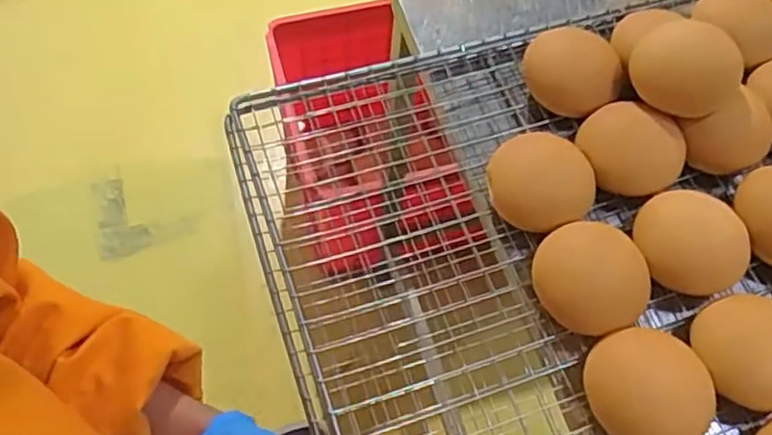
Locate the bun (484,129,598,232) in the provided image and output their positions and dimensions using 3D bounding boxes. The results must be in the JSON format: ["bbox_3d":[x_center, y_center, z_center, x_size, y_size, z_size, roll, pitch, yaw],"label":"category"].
[{"bbox_3d":[0.145,-0.029,0.644,0.089,0.054,0.092,1,63,-1],"label":"bun"}]

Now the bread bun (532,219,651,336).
[{"bbox_3d":[0.177,0.052,0.599,0.090,0.044,0.098,1,63,-1],"label":"bread bun"}]

